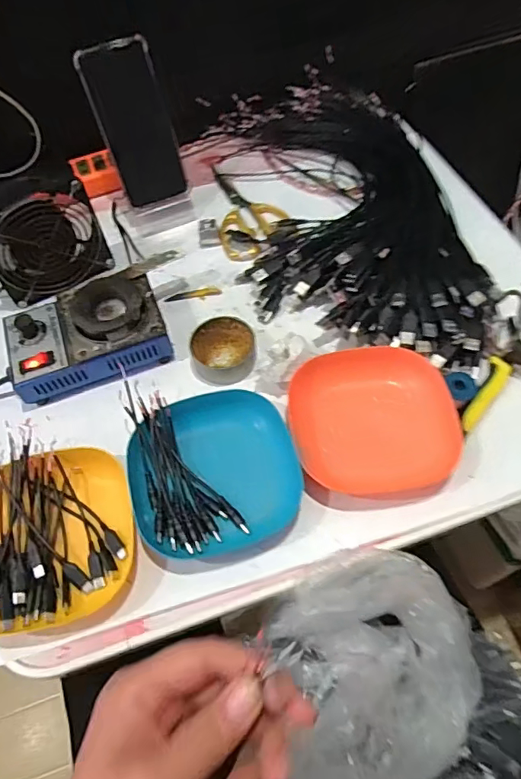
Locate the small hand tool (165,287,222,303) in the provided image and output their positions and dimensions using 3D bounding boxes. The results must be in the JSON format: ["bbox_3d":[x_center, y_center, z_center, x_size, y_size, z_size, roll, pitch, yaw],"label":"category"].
[{"bbox_3d":[-0.074,-0.105,0.570,0.060,0.006,0.014,-12,59,-3],"label":"small hand tool"}]

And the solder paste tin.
[{"bbox_3d":[-0.037,-0.038,0.515,0.063,0.027,0.061,-2,59,3],"label":"solder paste tin"}]

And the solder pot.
[{"bbox_3d":[-0.172,-0.057,0.507,0.151,0.051,0.099,-22,60,-9],"label":"solder pot"}]

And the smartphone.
[{"bbox_3d":[-0.140,-0.299,0.586,0.076,0.161,0.015,-21,29,-8],"label":"smartphone"}]

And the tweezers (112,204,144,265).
[{"bbox_3d":[-0.165,-0.192,0.631,0.017,0.011,0.102,-20,60,-8],"label":"tweezers"}]

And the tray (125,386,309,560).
[{"bbox_3d":[-0.040,0.068,0.442,0.136,0.022,0.135,-13,59,-3],"label":"tray"}]

